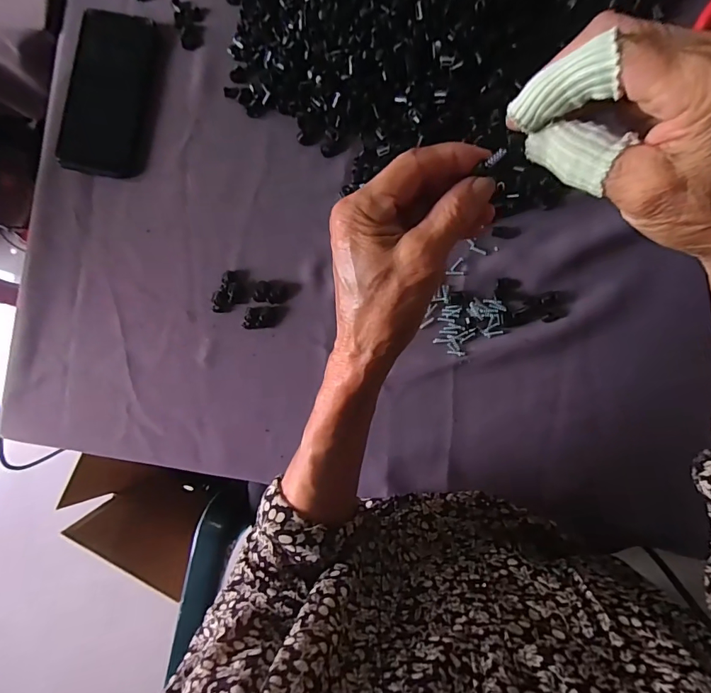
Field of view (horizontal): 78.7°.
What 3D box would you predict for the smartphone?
[{"bbox_3d":[-0.253,-0.257,0.442,0.079,0.011,0.160,9,91,6],"label":"smartphone"}]

